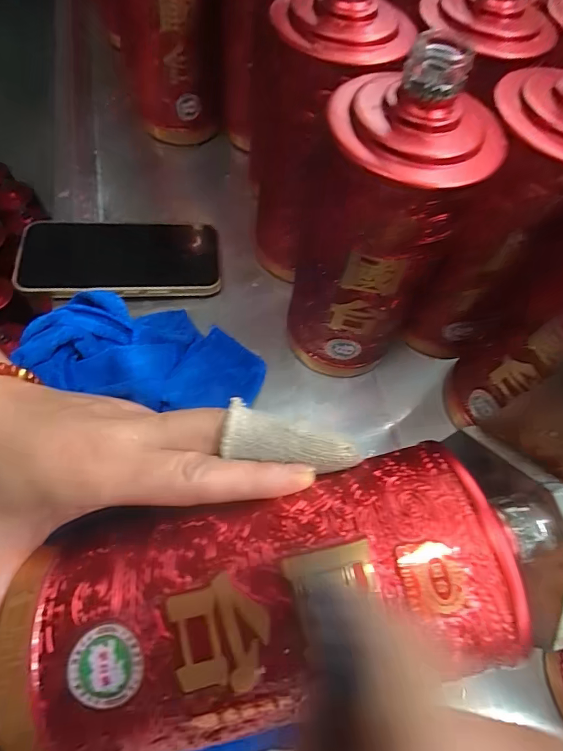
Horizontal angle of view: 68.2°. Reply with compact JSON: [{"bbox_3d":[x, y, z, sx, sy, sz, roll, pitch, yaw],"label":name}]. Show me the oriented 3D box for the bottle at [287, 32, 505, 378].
[{"bbox_3d":[0.051,-0.072,0.248,0.081,0.177,0.065,21,65,8],"label":"bottle"}]

